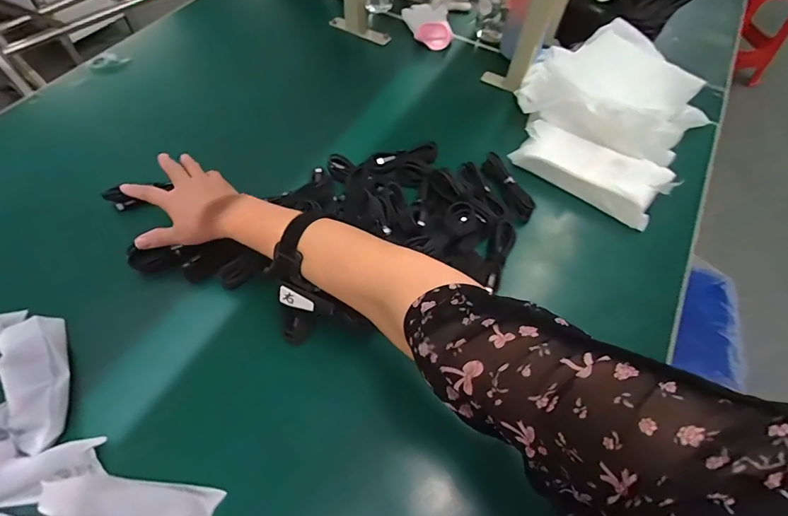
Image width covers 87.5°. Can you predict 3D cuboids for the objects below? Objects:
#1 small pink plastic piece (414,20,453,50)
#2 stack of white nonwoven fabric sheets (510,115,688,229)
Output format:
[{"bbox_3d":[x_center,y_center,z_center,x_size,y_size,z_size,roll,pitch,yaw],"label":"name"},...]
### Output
[{"bbox_3d":[0.072,-0.410,0.754,0.065,0.041,0.024,13,58,6],"label":"small pink plastic piece"},{"bbox_3d":[0.282,-0.129,0.592,0.208,0.050,0.086,32,62,17],"label":"stack of white nonwoven fabric sheets"}]

